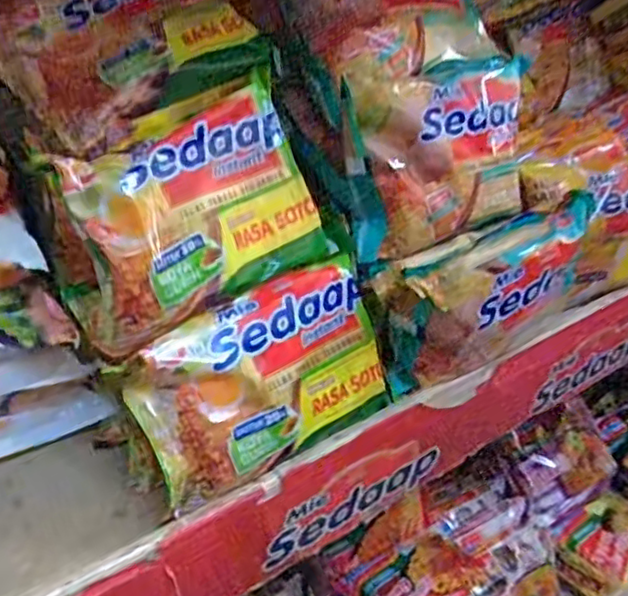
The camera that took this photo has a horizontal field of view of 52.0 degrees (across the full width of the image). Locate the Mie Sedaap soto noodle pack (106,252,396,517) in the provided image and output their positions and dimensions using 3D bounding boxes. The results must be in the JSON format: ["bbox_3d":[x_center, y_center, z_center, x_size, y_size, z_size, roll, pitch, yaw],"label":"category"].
[{"bbox_3d":[-0.025,0.041,0.339,0.136,0.089,0.030,-22,6,-27],"label":"Mie Sedaap soto noodle pack"}]

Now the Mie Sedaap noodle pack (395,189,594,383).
[{"bbox_3d":[0.106,-0.006,0.382,0.129,0.080,0.045,-21,32,-25],"label":"Mie Sedaap noodle pack"}]

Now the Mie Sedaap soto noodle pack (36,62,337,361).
[{"bbox_3d":[-0.063,-0.045,0.330,0.131,0.103,0.030,-24,5,-32],"label":"Mie Sedaap soto noodle pack"}]

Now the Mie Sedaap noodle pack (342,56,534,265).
[{"bbox_3d":[0.082,-0.088,0.383,0.129,0.093,0.035,-23,16,-22],"label":"Mie Sedaap noodle pack"}]

